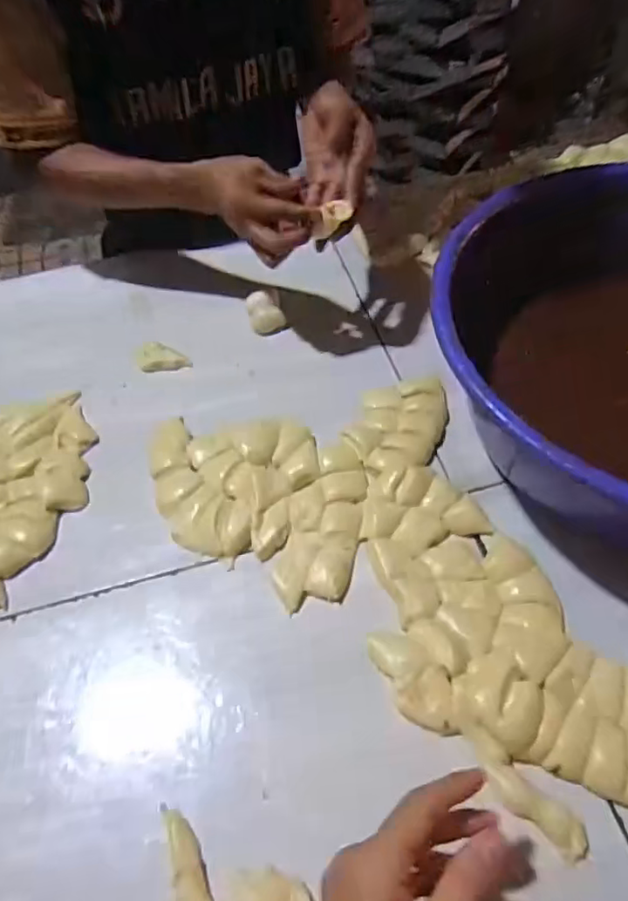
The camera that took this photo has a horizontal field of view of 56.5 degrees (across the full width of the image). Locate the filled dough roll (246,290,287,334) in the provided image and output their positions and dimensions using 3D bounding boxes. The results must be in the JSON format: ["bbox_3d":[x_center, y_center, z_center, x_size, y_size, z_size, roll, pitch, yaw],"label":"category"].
[{"bbox_3d":[-0.059,-0.168,0.702,0.039,0.025,0.052,-17,56,-7],"label":"filled dough roll"}]

